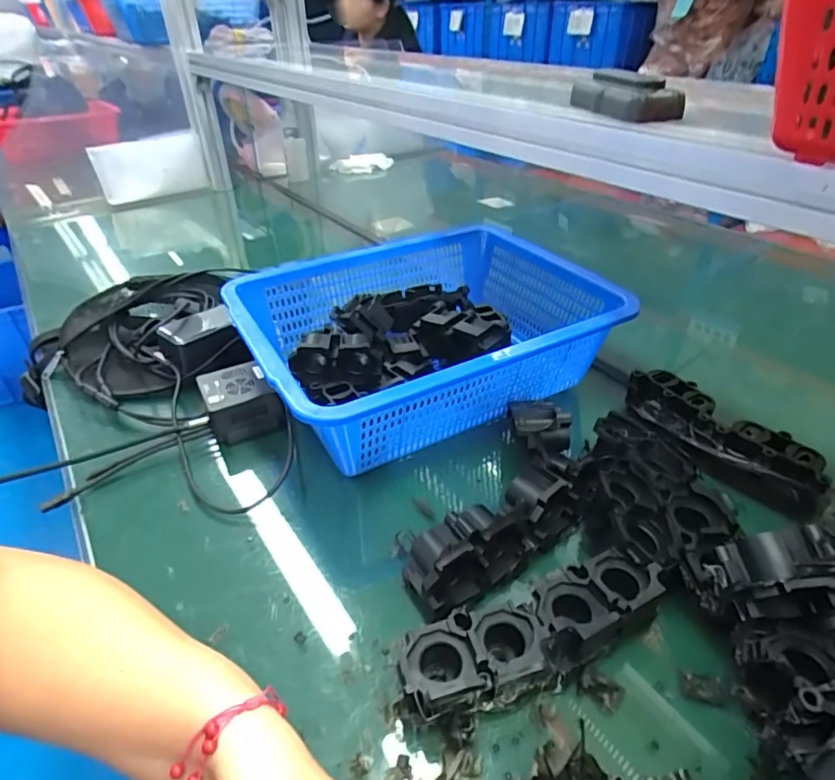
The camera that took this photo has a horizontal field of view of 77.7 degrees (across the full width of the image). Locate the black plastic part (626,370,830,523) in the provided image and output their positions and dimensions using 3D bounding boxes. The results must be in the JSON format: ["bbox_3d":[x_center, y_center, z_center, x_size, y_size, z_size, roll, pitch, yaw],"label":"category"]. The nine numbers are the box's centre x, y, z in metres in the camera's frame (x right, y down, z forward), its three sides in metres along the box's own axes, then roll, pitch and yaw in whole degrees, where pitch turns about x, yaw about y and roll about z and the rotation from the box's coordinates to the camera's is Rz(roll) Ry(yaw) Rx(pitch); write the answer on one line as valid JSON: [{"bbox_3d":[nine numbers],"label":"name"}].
[{"bbox_3d":[0.299,0.048,0.523,0.057,0.048,0.203,-22,41,-26],"label":"black plastic part"}]

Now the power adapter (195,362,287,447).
[{"bbox_3d":[-0.196,0.014,0.574,0.076,0.051,0.078,-18,40,-22],"label":"power adapter"}]

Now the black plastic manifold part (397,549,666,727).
[{"bbox_3d":[0.081,0.167,0.359,0.189,0.040,0.057,-13,38,-17],"label":"black plastic manifold part"}]

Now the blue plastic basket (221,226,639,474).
[{"bbox_3d":[0.013,-0.066,0.608,0.391,0.109,0.299,-19,40,-23],"label":"blue plastic basket"}]

